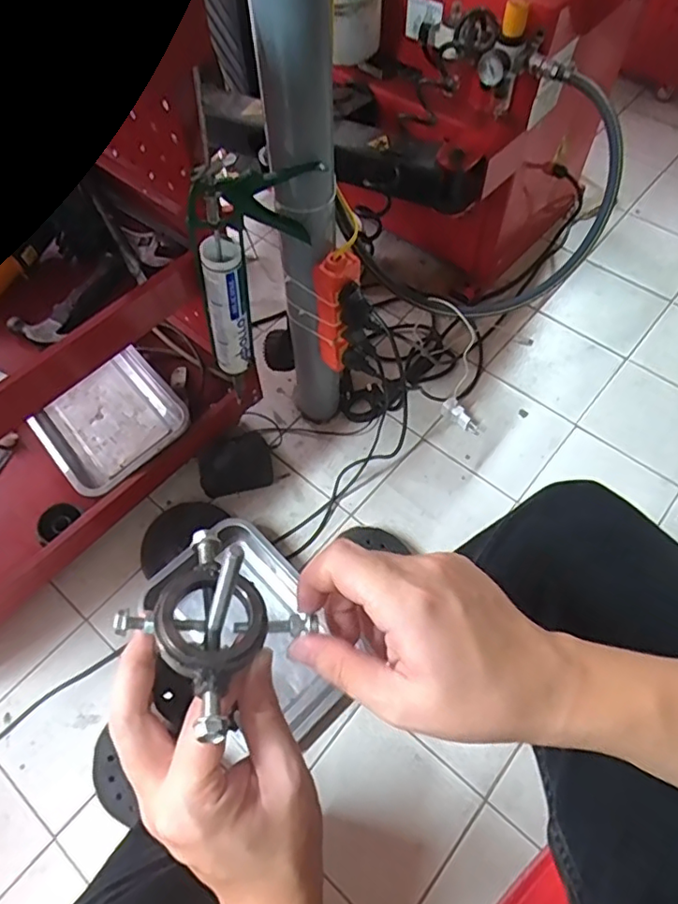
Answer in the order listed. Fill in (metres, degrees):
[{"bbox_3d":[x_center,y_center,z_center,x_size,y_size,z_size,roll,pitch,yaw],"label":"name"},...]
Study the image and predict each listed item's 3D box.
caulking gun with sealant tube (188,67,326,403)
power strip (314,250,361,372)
[{"bbox_3d":[-0.105,-0.246,0.726,0.165,0.374,0.052,-25,63,-13],"label":"caulking gun with sealant tube"},{"bbox_3d":[-0.001,-0.192,0.817,0.058,0.194,0.038,-1,60,0],"label":"power strip"}]

